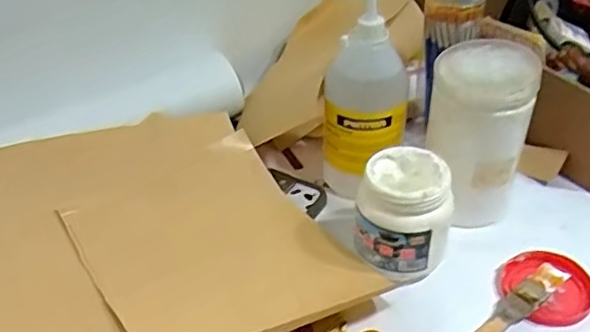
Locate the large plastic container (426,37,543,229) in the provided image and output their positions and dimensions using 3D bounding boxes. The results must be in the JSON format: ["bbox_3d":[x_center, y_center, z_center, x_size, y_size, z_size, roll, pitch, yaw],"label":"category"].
[{"bbox_3d":[0.159,-0.024,0.543,0.079,0.151,0.084,12,40,16],"label":"large plastic container"}]

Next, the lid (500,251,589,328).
[{"bbox_3d":[0.207,0.095,0.498,0.069,0.013,0.068,-1,38,1],"label":"lid"}]

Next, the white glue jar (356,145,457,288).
[{"bbox_3d":[0.091,0.038,0.509,0.073,0.091,0.080,-1,38,1],"label":"white glue jar"}]

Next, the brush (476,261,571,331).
[{"bbox_3d":[0.160,0.117,0.471,0.136,0.016,0.021,-27,44,-29],"label":"brush"}]

